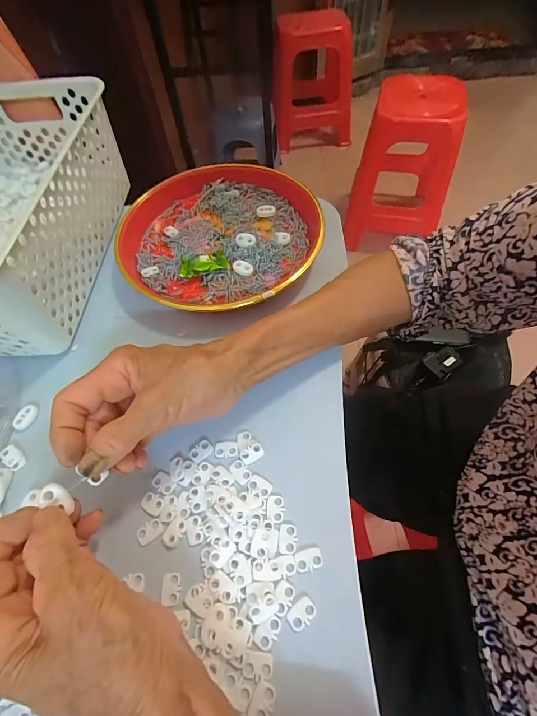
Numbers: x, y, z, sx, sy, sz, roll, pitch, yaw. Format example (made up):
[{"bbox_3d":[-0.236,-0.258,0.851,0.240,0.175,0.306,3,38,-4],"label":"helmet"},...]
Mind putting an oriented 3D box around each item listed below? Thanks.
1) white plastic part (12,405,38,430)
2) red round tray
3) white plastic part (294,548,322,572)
[{"bbox_3d":[-0.214,0.051,0.292,0.015,0.005,0.023,11,61,10],"label":"white plastic part"},{"bbox_3d":[-0.050,-0.135,0.369,0.217,0.031,0.214,-1,60,3],"label":"red round tray"},{"bbox_3d":[0.027,0.135,0.222,0.018,0.004,0.013,-9,60,-2],"label":"white plastic part"}]

